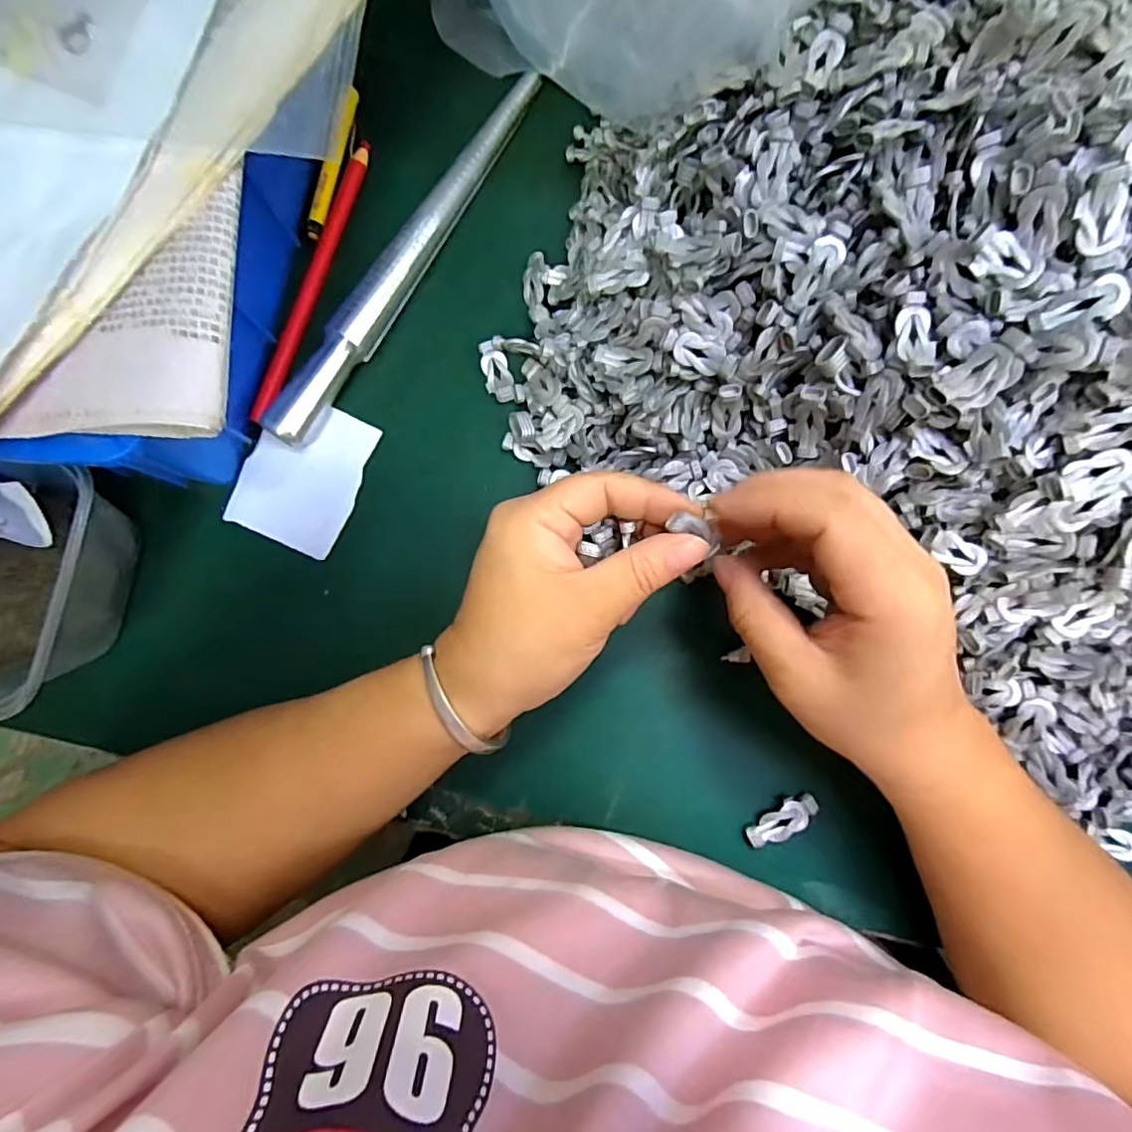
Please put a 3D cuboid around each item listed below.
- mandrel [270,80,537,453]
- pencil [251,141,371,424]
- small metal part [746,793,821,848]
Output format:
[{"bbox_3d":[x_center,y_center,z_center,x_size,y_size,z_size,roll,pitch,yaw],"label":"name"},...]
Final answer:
[{"bbox_3d":[-0.081,-0.163,0.295,0.017,0.023,0.233,31,84,3],"label":"mandrel"},{"bbox_3d":[-0.137,-0.153,0.300,0.012,0.007,0.161,17,84,2],"label":"pencil"},{"bbox_3d":[0.105,0.124,0.273,0.037,0.006,0.014,-32,84,-3],"label":"small metal part"}]

